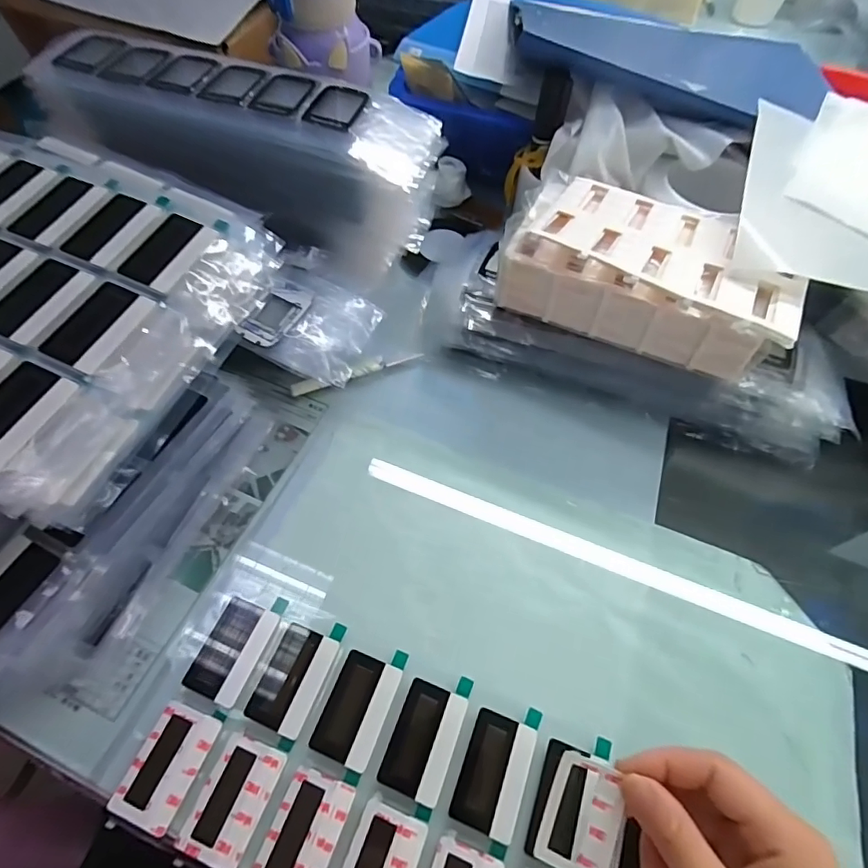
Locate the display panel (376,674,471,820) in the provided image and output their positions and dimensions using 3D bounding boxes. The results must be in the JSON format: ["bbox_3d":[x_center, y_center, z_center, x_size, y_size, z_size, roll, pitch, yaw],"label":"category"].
[{"bbox_3d":[-0.005,0.166,0.279,0.034,0.004,0.066,19,61,10],"label":"display panel"}]

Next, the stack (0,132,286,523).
[{"bbox_3d":[-0.269,-0.097,0.320,0.296,0.057,0.230,22,61,11],"label":"stack"}]

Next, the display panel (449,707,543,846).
[{"bbox_3d":[0.034,0.179,0.275,0.034,0.004,0.061,19,61,10],"label":"display panel"}]

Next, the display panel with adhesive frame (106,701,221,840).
[{"bbox_3d":[-0.142,0.175,0.269,0.035,0.004,0.054,19,61,10],"label":"display panel with adhesive frame"}]

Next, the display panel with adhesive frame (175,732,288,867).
[{"bbox_3d":[-0.104,0.189,0.261,0.034,0.004,0.054,19,61,10],"label":"display panel with adhesive frame"}]

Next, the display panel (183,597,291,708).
[{"bbox_3d":[-0.118,0.124,0.301,0.036,0.004,0.061,19,61,9],"label":"display panel"}]

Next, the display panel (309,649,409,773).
[{"bbox_3d":[-0.042,0.152,0.288,0.033,0.004,0.061,19,61,10],"label":"display panel"}]

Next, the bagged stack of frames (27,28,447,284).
[{"bbox_3d":[-0.155,-0.217,0.410,0.314,0.111,0.101,18,61,9],"label":"bagged stack of frames"}]

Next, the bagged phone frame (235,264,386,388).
[{"bbox_3d":[-0.088,-0.083,0.377,0.079,0.028,0.091,16,60,8],"label":"bagged phone frame"}]

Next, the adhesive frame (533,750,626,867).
[{"bbox_3d":[0.073,0.186,0.245,0.035,0.006,0.052,16,81,15],"label":"adhesive frame"}]

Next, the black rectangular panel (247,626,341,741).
[{"bbox_3d":[-0.081,0.141,0.292,0.034,0.004,0.053,19,61,10],"label":"black rectangular panel"}]

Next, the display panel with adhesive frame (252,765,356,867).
[{"bbox_3d":[-0.066,0.202,0.254,0.035,0.004,0.052,19,61,10],"label":"display panel with adhesive frame"}]

